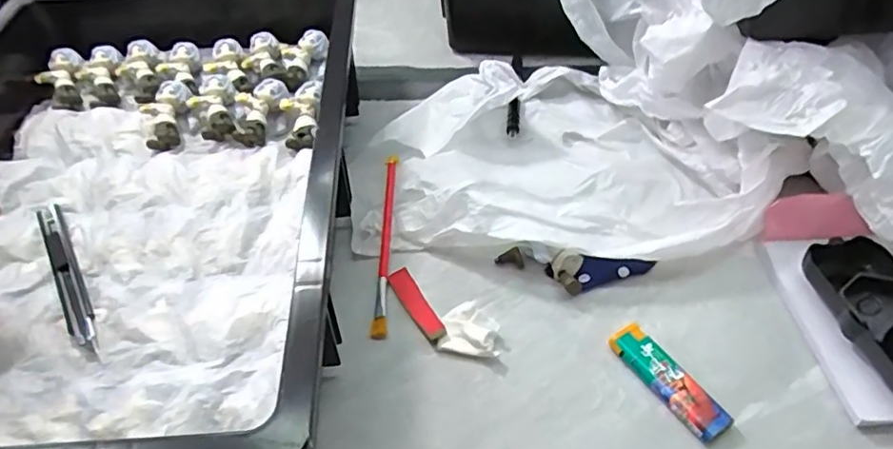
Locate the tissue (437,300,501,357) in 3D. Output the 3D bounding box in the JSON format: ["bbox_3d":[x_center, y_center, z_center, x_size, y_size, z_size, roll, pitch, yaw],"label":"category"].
[{"bbox_3d":[0.015,0.066,0.374,0.037,0.009,0.035,5,49,7],"label":"tissue"}]

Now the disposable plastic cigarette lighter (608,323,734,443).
[{"bbox_3d":[0.129,0.091,0.342,0.023,0.008,0.077,-26,52,-19],"label":"disposable plastic cigarette lighter"}]

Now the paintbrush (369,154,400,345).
[{"bbox_3d":[-0.046,0.005,0.442,0.010,0.013,0.180,-1,48,1],"label":"paintbrush"}]

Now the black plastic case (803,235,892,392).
[{"bbox_3d":[0.261,0.057,0.347,0.055,0.024,0.108,-11,49,-8],"label":"black plastic case"}]

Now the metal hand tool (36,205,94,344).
[{"bbox_3d":[-0.275,0.032,0.421,0.018,0.015,0.163,-29,53,-21],"label":"metal hand tool"}]

